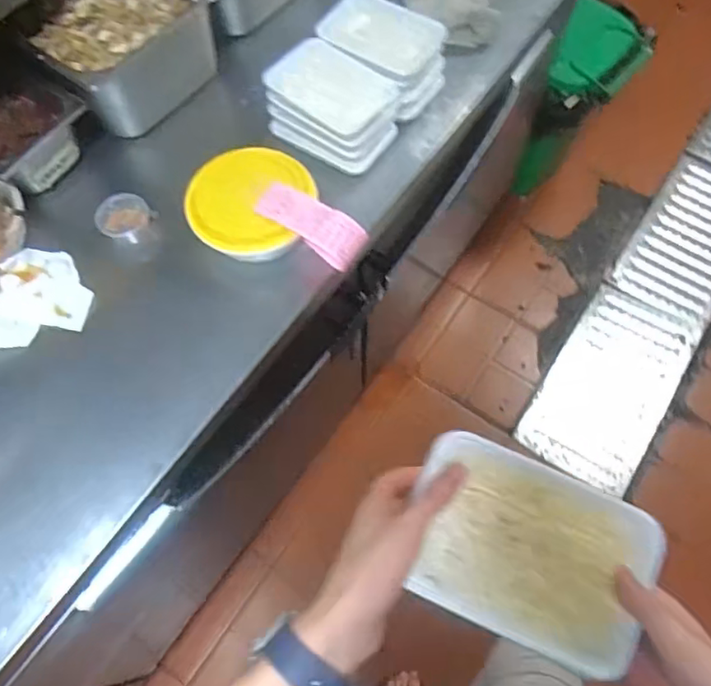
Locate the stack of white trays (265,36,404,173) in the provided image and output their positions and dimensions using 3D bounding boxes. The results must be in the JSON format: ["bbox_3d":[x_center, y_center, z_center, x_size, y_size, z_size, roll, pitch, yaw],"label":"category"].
[{"bbox_3d":[-0.033,-0.334,0.854,0.173,0.102,0.121,31,70,14],"label":"stack of white trays"}]

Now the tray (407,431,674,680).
[{"bbox_3d":[0.119,0.141,0.405,0.164,0.032,0.117,22,68,11],"label":"tray"}]

